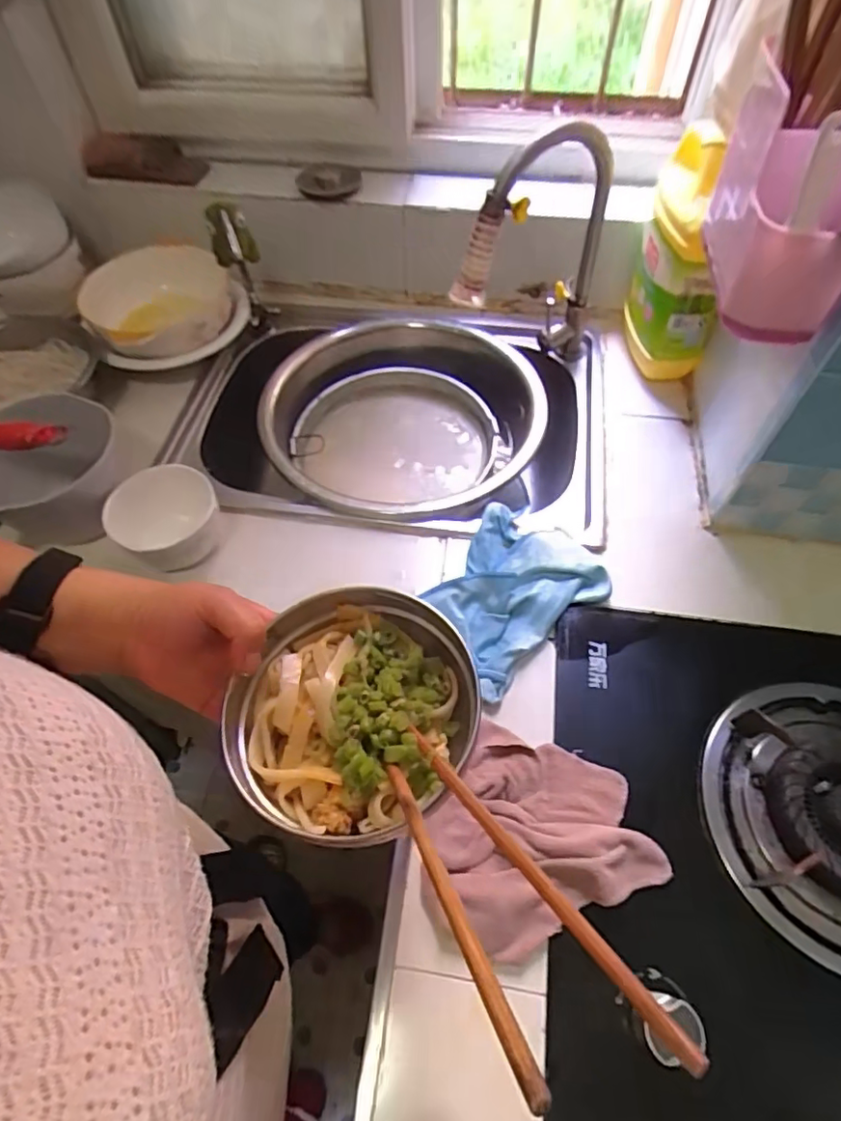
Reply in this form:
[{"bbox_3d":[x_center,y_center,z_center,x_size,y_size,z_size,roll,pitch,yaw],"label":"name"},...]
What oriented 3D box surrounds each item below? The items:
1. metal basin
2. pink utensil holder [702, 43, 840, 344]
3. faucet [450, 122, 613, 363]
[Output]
[{"bbox_3d":[-0.021,-0.171,0.711,0.324,0.098,0.313,-1,58,2],"label":"metal basin"},{"bbox_3d":[0.265,-0.240,0.394,0.070,0.138,0.104,8,59,8],"label":"pink utensil holder"},{"bbox_3d":[0.128,-0.319,0.617,0.206,0.250,0.052,-34,63,-17],"label":"faucet"}]

